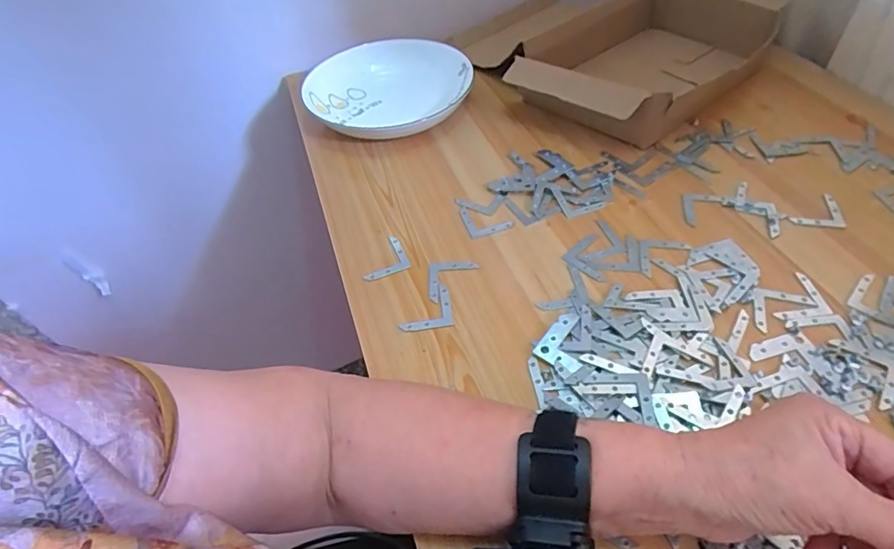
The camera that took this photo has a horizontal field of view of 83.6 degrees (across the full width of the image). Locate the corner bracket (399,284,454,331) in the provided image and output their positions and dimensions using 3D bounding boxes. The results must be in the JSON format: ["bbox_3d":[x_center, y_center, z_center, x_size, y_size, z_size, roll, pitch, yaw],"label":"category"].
[{"bbox_3d":[-0.018,0.028,0.404,0.042,0.004,0.041,-9,45,-2],"label":"corner bracket"}]

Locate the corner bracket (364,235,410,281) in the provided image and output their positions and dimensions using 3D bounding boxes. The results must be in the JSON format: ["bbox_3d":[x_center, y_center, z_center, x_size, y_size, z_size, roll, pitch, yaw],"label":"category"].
[{"bbox_3d":[-0.048,-0.012,0.443,0.032,0.005,0.050,14,49,20],"label":"corner bracket"}]

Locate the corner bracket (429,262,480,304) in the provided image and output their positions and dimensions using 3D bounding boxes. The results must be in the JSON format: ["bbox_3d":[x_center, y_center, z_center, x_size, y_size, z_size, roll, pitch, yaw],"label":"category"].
[{"bbox_3d":[0.005,0.005,0.421,0.041,0.004,0.043,-2,45,5],"label":"corner bracket"}]

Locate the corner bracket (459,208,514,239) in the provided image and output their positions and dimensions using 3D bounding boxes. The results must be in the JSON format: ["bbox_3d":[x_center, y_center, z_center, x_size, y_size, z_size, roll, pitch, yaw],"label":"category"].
[{"bbox_3d":[0.037,-0.052,0.475,0.042,0.004,0.041,-14,45,-7],"label":"corner bracket"}]

